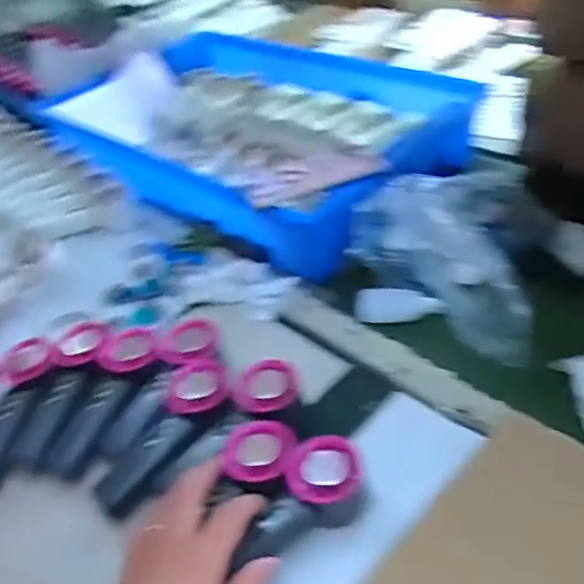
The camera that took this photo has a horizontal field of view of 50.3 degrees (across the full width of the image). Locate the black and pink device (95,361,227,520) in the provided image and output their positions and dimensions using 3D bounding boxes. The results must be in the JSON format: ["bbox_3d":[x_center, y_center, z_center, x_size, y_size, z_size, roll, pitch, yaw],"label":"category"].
[{"bbox_3d":[-0.114,0.127,0.563,0.060,0.026,0.158,22,65,35],"label":"black and pink device"}]

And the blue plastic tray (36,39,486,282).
[{"bbox_3d":[-0.055,-0.254,0.984,0.436,0.122,0.636,-34,43,-32],"label":"blue plastic tray"}]

